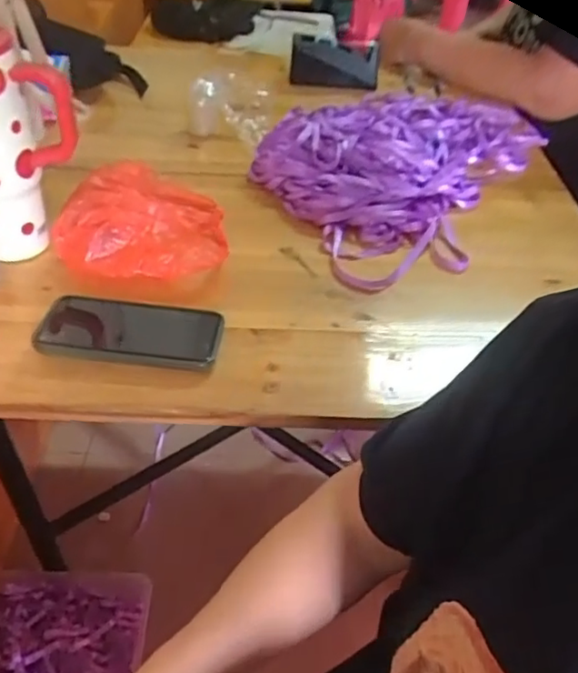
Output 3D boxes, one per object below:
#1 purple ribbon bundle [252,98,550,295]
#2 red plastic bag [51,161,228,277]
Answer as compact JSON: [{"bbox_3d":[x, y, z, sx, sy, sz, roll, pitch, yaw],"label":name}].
[{"bbox_3d":[0.144,-0.245,0.811,0.287,0.067,0.489,24,46,19],"label":"purple ribbon bundle"},{"bbox_3d":[-0.153,-0.132,0.671,0.170,0.060,0.181,6,43,0],"label":"red plastic bag"}]

